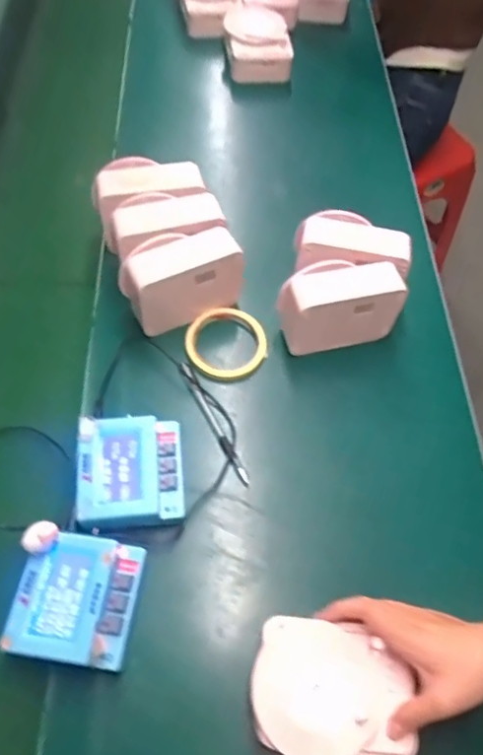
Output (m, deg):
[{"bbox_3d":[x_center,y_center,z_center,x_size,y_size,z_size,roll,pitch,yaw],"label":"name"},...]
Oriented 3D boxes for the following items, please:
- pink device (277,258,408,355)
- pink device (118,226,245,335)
[{"bbox_3d":[0.112,-0.080,0.637,0.131,0.111,0.061,-11,62,-10],"label":"pink device"},{"bbox_3d":[-0.065,-0.114,0.634,0.129,0.090,0.061,-18,64,-13],"label":"pink device"}]

